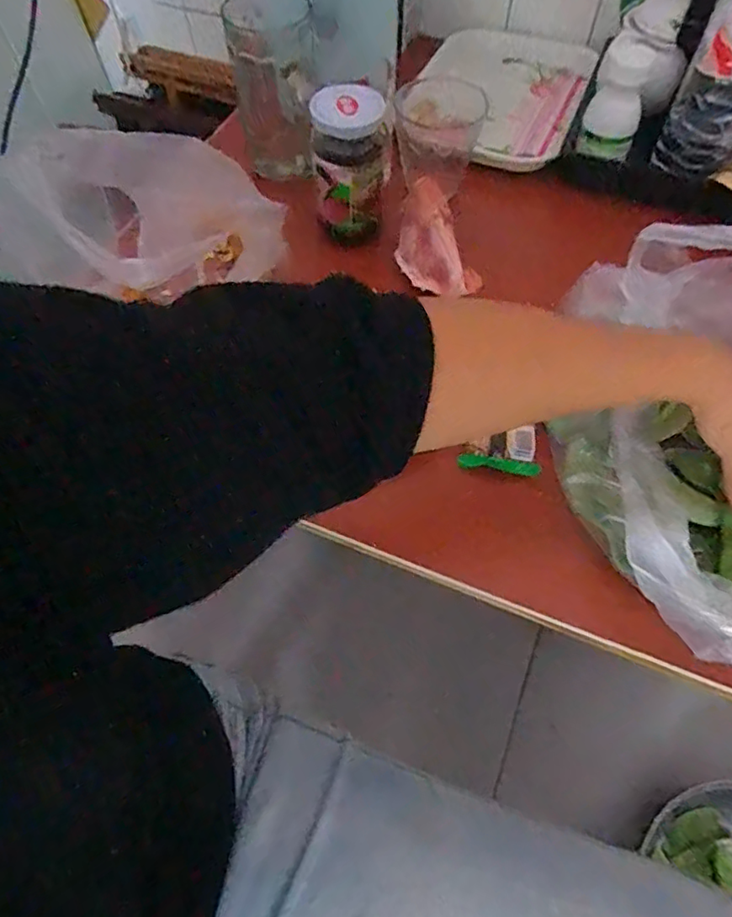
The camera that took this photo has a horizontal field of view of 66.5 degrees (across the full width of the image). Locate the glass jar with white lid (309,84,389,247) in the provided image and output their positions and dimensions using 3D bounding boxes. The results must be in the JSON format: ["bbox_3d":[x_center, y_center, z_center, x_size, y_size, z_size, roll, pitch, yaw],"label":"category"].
[{"bbox_3d":[-0.011,-0.244,0.473,0.058,0.111,0.059,-1,61,1],"label":"glass jar with white lid"}]

